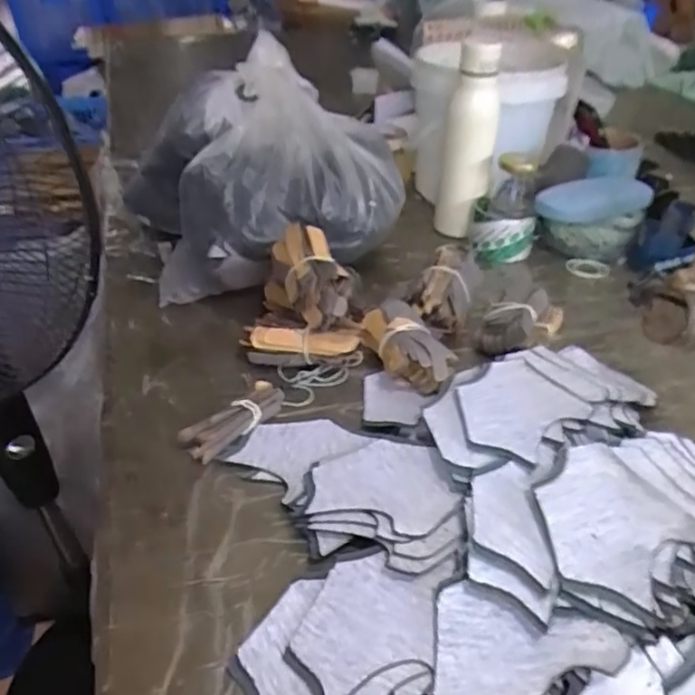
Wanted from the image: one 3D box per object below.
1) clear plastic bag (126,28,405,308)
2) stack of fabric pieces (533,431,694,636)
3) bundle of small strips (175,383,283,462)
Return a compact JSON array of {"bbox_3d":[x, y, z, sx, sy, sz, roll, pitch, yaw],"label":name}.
[{"bbox_3d":[-0.091,-0.197,0.743,0.309,0.223,0.233,-11,37,-13],"label":"clear plastic bag"},{"bbox_3d":[0.219,0.118,0.448,0.217,0.041,0.134,-18,39,-25],"label":"stack of fabric pieces"},{"bbox_3d":[-0.094,0.057,0.543,0.034,0.031,0.101,22,40,28],"label":"bundle of small strips"}]

